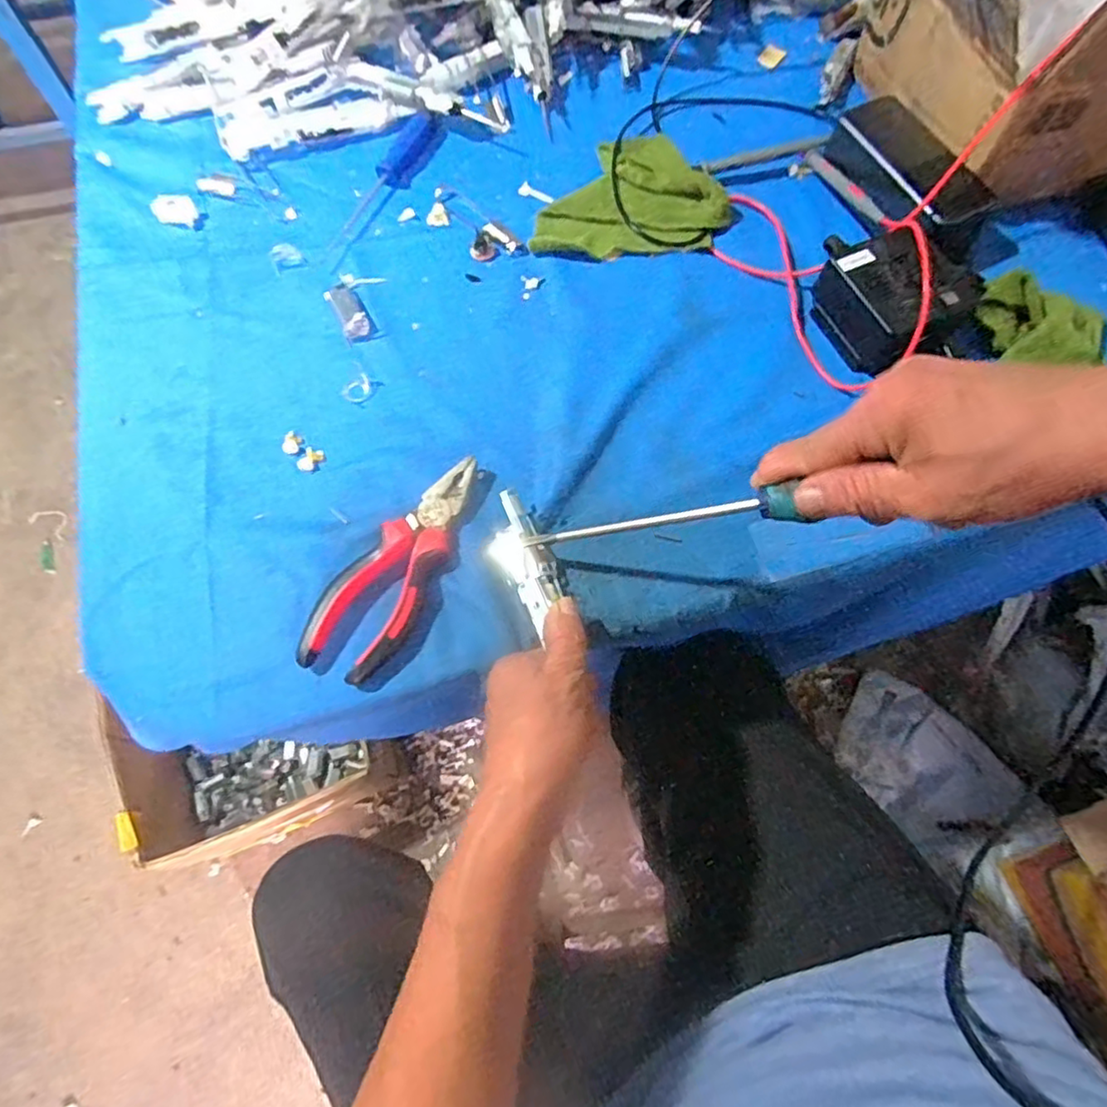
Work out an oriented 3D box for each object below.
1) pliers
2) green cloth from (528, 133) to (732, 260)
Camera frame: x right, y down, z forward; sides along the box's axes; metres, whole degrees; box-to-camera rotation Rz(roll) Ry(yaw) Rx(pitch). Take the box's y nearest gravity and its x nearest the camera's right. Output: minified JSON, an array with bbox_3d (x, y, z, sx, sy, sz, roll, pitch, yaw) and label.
[{"bbox_3d":[-0.096,0.004,0.400,0.057,0.014,0.158,28,71,11],"label":"pliers"},{"bbox_3d":[0.058,-0.290,0.518,0.154,0.012,0.114,-8,69,-3],"label":"green cloth"}]

